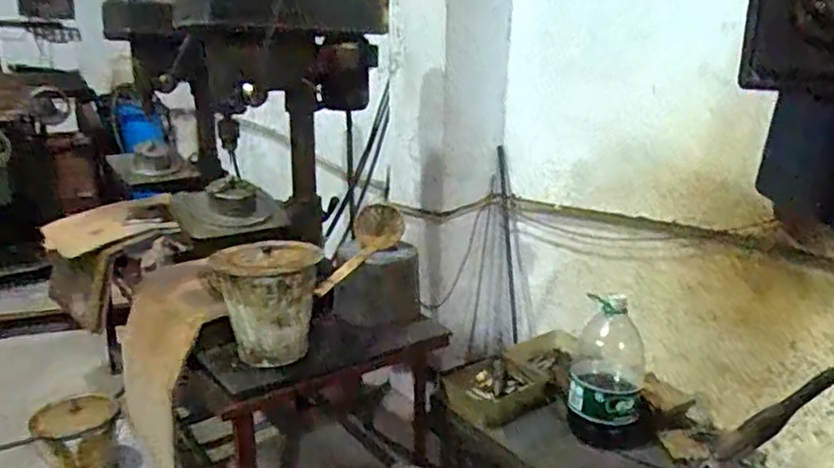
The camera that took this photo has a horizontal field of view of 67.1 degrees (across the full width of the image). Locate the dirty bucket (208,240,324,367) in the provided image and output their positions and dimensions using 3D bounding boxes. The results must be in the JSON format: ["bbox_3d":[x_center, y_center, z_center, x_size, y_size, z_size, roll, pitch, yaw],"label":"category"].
[{"bbox_3d":[-0.356,0.158,1.504,0.226,0.261,0.247,1,17,0],"label":"dirty bucket"}]

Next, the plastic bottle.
[{"bbox_3d":[0.470,0.293,1.541,0.170,0.288,0.183,7,18,19],"label":"plastic bottle"}]

